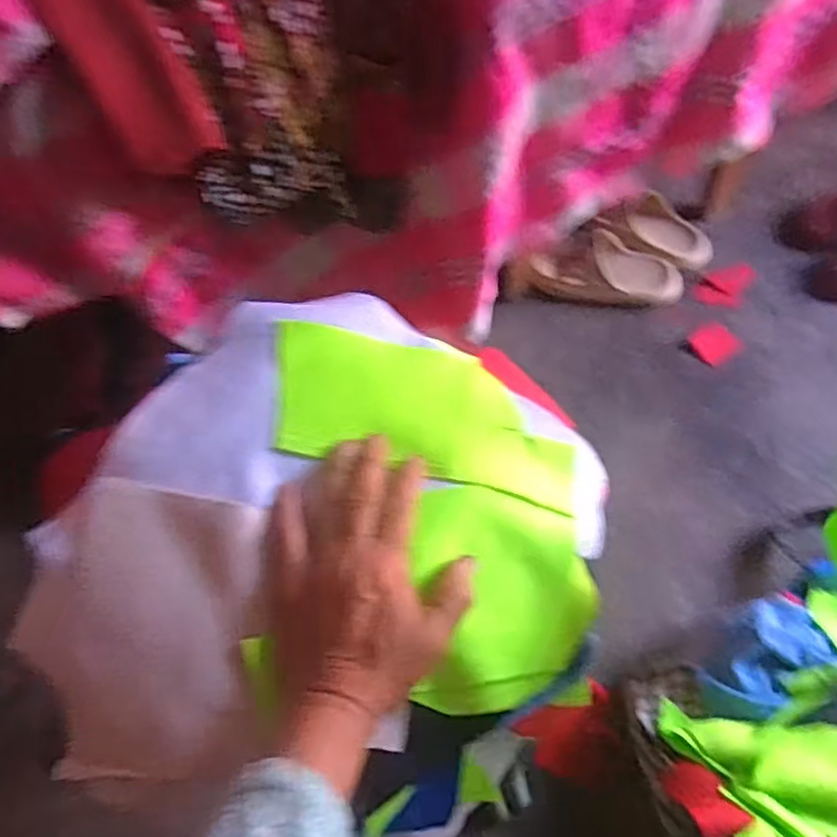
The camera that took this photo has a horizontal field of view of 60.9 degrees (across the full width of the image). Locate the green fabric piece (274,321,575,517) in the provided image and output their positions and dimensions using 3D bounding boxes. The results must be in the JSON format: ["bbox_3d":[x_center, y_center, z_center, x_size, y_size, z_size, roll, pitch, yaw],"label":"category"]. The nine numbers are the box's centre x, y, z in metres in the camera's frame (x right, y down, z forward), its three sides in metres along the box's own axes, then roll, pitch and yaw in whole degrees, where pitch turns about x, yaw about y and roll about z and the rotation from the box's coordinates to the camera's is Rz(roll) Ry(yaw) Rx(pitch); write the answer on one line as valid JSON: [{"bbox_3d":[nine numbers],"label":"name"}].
[{"bbox_3d":[-0.001,-0.002,0.461,0.212,0.013,0.105,21,65,9],"label":"green fabric piece"}]

